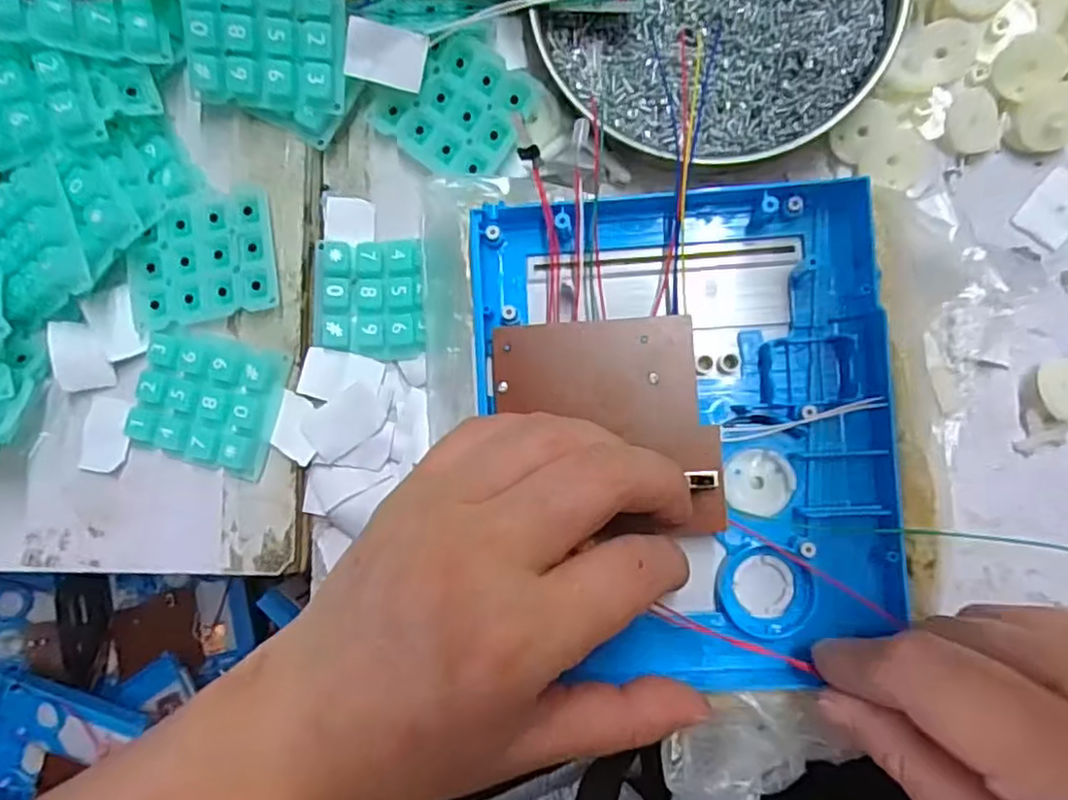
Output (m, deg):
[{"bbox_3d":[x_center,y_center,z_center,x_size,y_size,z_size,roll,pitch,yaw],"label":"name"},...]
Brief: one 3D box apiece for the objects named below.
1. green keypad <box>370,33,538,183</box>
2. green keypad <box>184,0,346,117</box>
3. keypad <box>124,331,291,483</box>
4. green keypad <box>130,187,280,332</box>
[{"bbox_3d":[-0.033,-0.117,0.267,0.057,0.004,0.048,36,105,9],"label":"green keypad"},{"bbox_3d":[-0.100,-0.134,0.249,0.055,0.007,0.046,5,114,-6],"label":"green keypad"},{"bbox_3d":[-0.125,0.001,0.257,0.054,0.011,0.048,16,88,5],"label":"keypad"},{"bbox_3d":[-0.130,-0.056,0.260,0.055,0.004,0.049,-11,86,4],"label":"green keypad"}]

